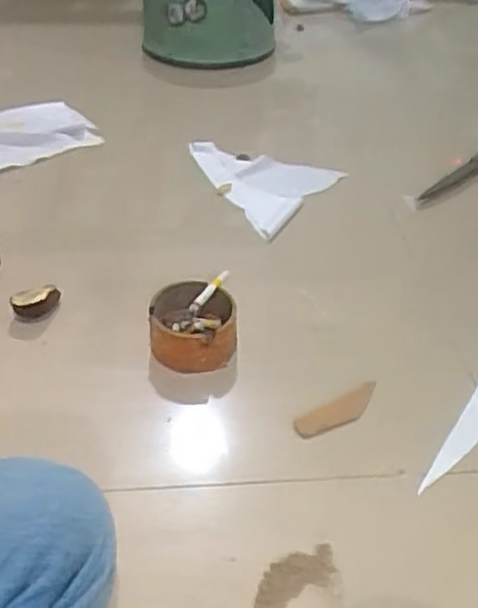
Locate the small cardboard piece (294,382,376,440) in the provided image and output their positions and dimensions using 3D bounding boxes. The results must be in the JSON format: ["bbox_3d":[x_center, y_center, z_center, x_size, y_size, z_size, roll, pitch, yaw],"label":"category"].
[{"bbox_3d":[0.090,0.096,0.613,0.091,0.005,0.025,-21,43,-26],"label":"small cardboard piece"}]

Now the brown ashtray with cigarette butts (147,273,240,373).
[{"bbox_3d":[-0.043,0.020,0.675,0.083,0.049,0.091,-1,38,-3],"label":"brown ashtray with cigarette butts"}]

